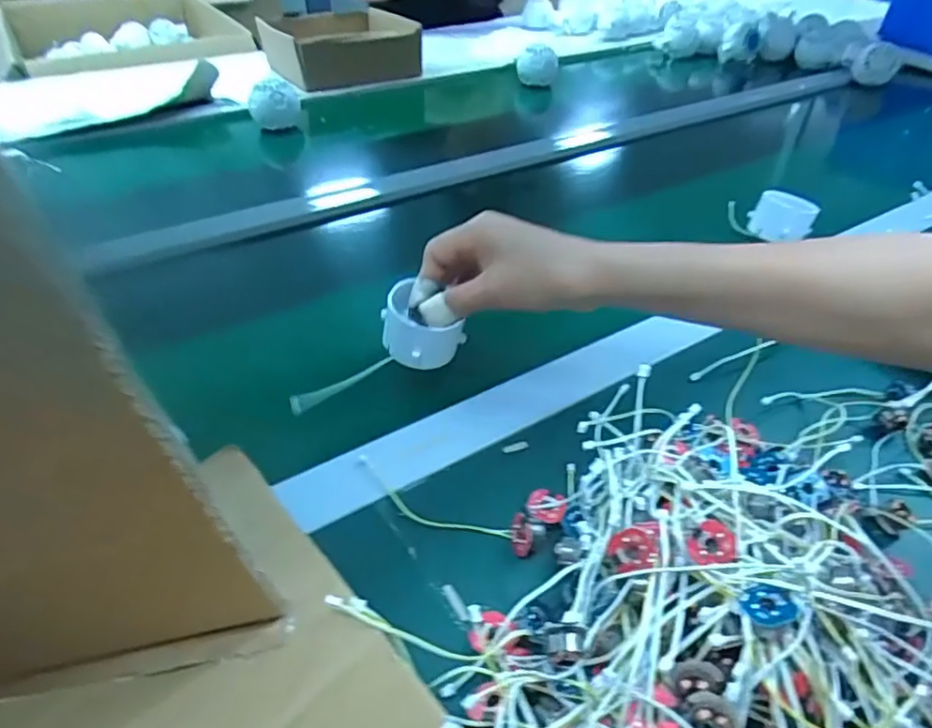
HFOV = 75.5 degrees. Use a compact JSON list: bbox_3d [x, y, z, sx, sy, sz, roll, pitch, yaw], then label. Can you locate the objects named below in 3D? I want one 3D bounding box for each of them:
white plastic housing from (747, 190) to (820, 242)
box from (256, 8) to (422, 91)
[{"bbox_3d":[0.295,-0.139,0.565,0.042,0.030,0.050,-22,47,-22],"label":"white plastic housing"},{"bbox_3d":[-0.207,-0.512,0.967,0.209,0.072,0.219,-21,46,-22],"label":"box"}]

